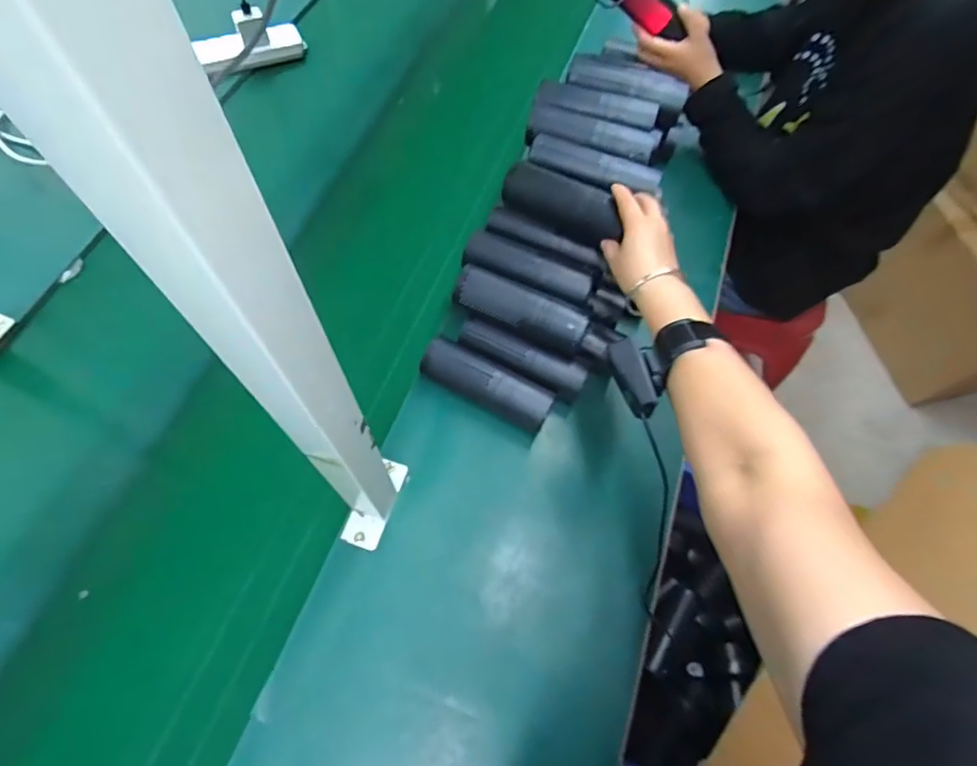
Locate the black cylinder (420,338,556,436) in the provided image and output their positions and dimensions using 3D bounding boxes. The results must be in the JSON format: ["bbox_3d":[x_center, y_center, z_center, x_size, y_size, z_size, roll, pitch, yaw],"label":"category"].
[{"bbox_3d":[-0.002,0.002,0.633,0.161,0.061,0.047,26,66,9],"label":"black cylinder"}]

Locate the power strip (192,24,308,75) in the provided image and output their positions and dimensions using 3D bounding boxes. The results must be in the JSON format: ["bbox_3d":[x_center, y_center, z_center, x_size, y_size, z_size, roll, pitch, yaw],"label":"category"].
[{"bbox_3d":[-0.398,-0.564,0.892,0.186,0.033,0.054,-34,70,-31],"label":"power strip"}]

